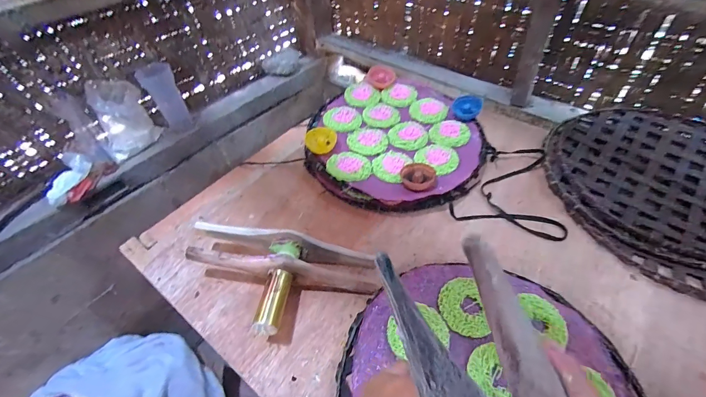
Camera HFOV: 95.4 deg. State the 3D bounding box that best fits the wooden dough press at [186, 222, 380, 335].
[{"bbox_3d":[-0.102,0.120,0.462,0.269,0.067,0.151,0,50,3],"label":"wooden dough press"}]

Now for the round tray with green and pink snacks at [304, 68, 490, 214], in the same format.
[{"bbox_3d":[0.078,-0.138,0.666,0.343,0.049,0.367,-1,49,2],"label":"round tray with green and pink snacks"}]

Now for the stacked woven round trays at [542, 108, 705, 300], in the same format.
[{"bbox_3d":[0.579,-0.038,0.578,0.404,0.029,0.436,-1,53,2],"label":"stacked woven round trays"}]

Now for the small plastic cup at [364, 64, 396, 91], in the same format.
[{"bbox_3d":[0.064,-0.293,0.768,0.064,0.018,0.071,-36,57,-25],"label":"small plastic cup"}]

